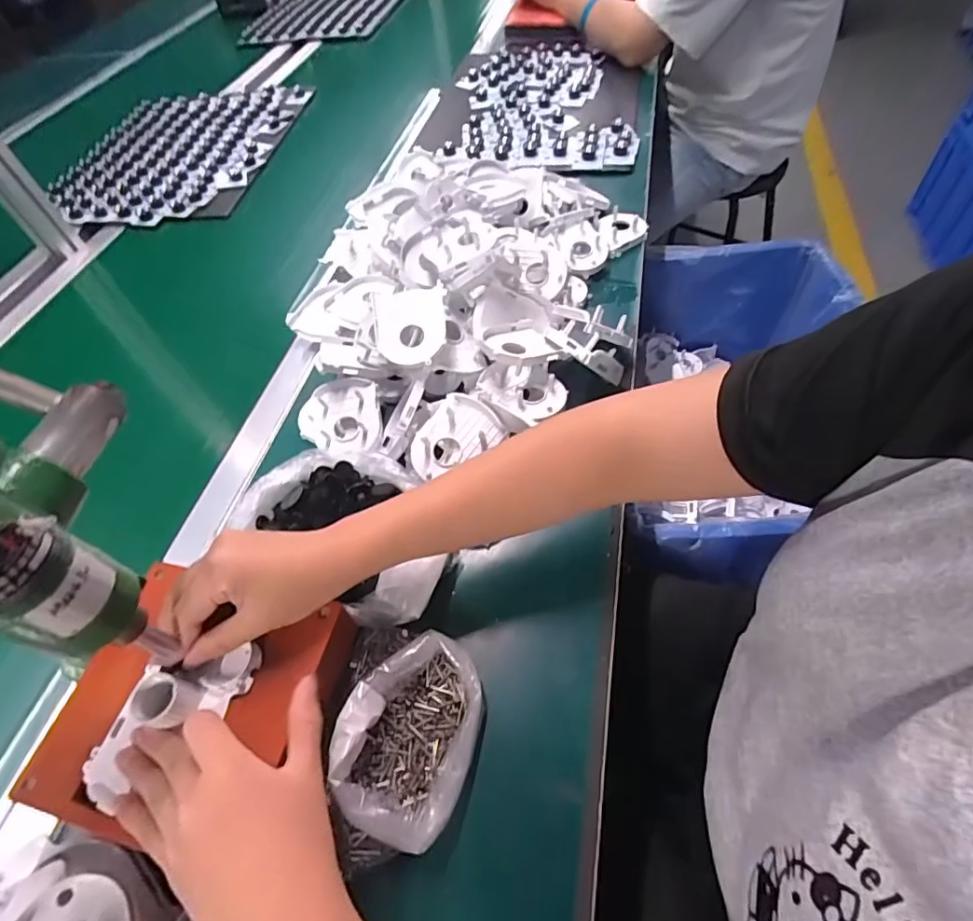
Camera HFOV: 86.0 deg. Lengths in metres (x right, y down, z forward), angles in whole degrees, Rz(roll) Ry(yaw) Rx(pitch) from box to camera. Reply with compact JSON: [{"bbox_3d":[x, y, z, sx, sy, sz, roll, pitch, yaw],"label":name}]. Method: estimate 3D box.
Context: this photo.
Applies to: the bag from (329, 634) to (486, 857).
[{"bbox_3d":[-0.050,0.175,0.343,0.083,0.033,0.119,13,57,13],"label":"bag"}]

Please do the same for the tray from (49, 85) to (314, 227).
[{"bbox_3d":[-0.551,-0.563,0.949,0.348,0.036,0.467,4,55,10],"label":"tray"}]

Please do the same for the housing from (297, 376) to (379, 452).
[{"bbox_3d":[-0.146,-0.039,0.510,0.081,0.032,0.074,-10,55,-3],"label":"housing"}]

